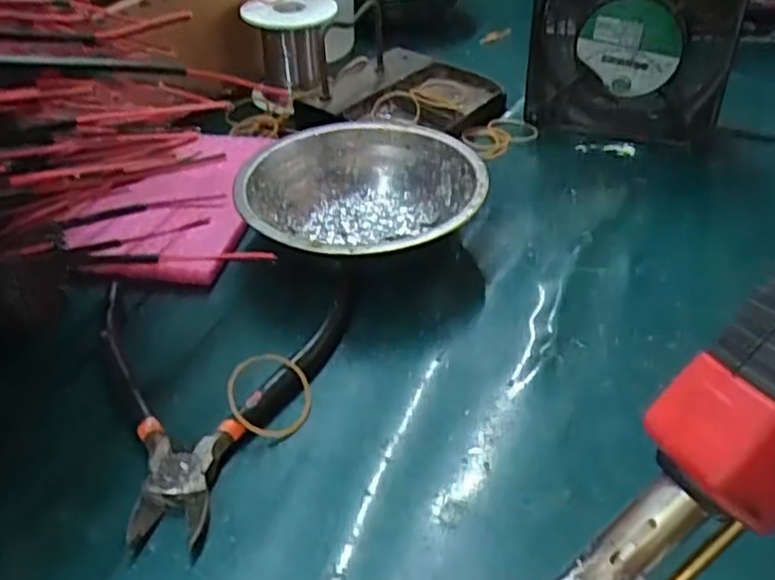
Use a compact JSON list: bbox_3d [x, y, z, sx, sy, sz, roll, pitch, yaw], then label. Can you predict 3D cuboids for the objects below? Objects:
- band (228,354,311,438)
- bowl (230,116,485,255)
[{"bbox_3d":[-0.048,0.043,0.299,0.036,0.004,0.035,15,56,-23],"label":"band"},{"bbox_3d":[-0.012,-0.044,0.386,0.120,0.039,0.121,-1,40,1],"label":"bowl"}]

